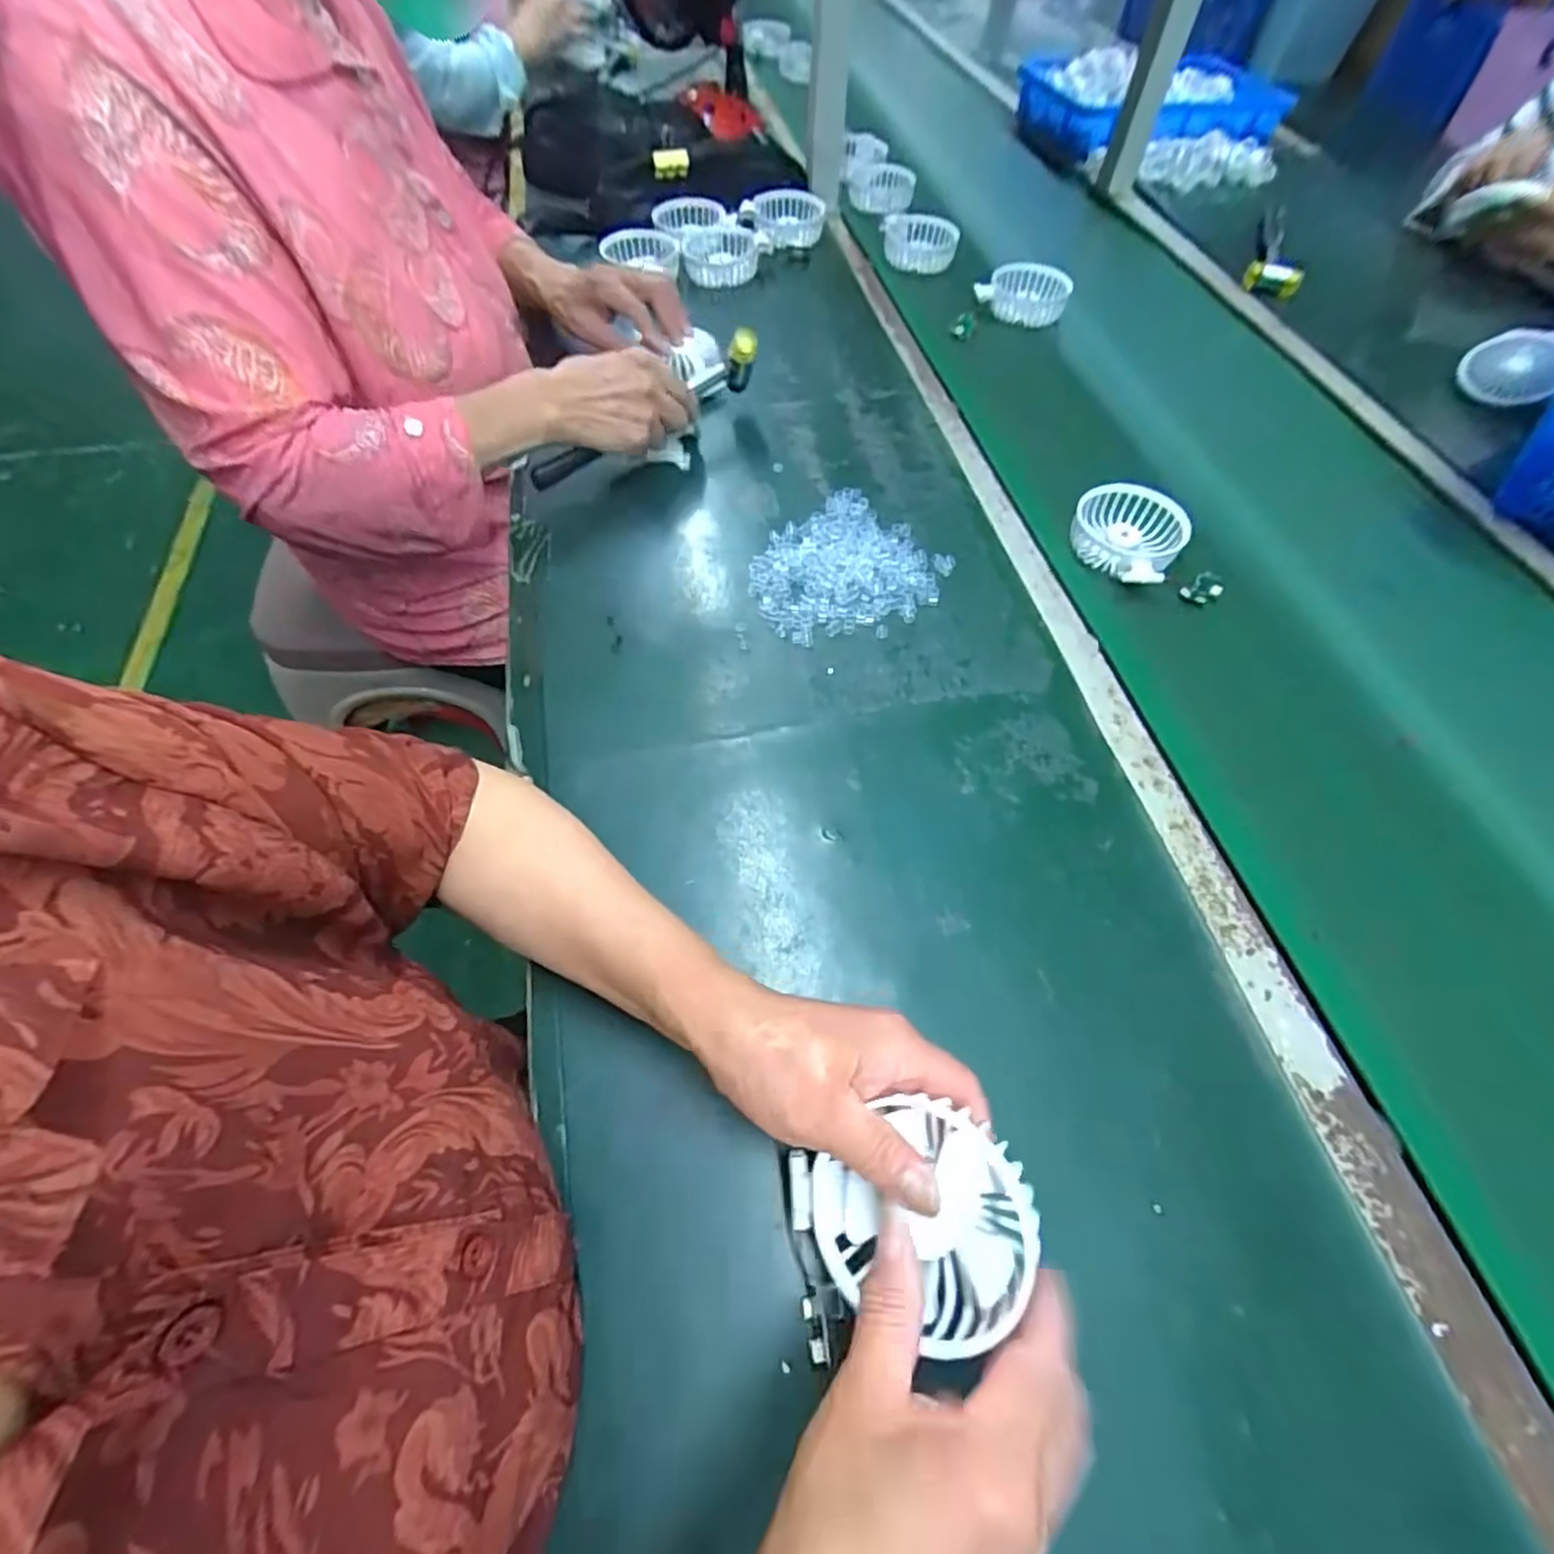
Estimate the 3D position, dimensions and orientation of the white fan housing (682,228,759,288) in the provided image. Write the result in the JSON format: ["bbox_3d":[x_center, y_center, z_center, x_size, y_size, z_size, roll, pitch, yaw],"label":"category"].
[{"bbox_3d":[-0.069,-0.631,0.817,0.088,0.041,0.094,-8,60,-4],"label":"white fan housing"}]

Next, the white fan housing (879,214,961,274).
[{"bbox_3d":[0.175,-0.669,0.840,0.099,0.034,0.076,13,61,8],"label":"white fan housing"}]

